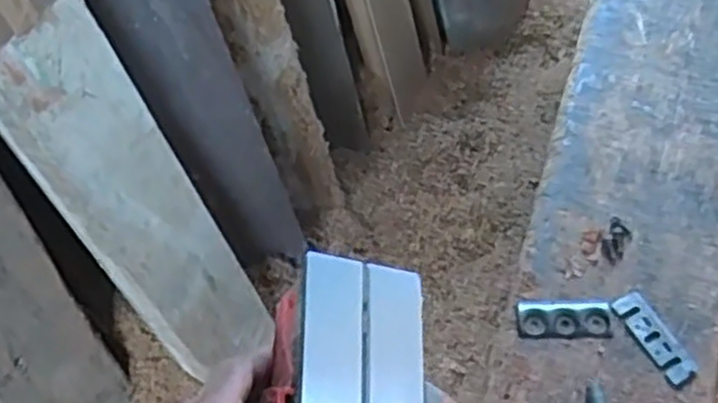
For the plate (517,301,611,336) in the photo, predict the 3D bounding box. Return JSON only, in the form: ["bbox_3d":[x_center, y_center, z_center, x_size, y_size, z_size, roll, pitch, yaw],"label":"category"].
[{"bbox_3d":[0.178,0.101,0.668,0.078,0.007,0.030,0,64,1],"label":"plate"}]

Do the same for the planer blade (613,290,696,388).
[{"bbox_3d":[0.253,0.116,0.654,0.030,0.004,0.086,-26,61,-11],"label":"planer blade"}]

